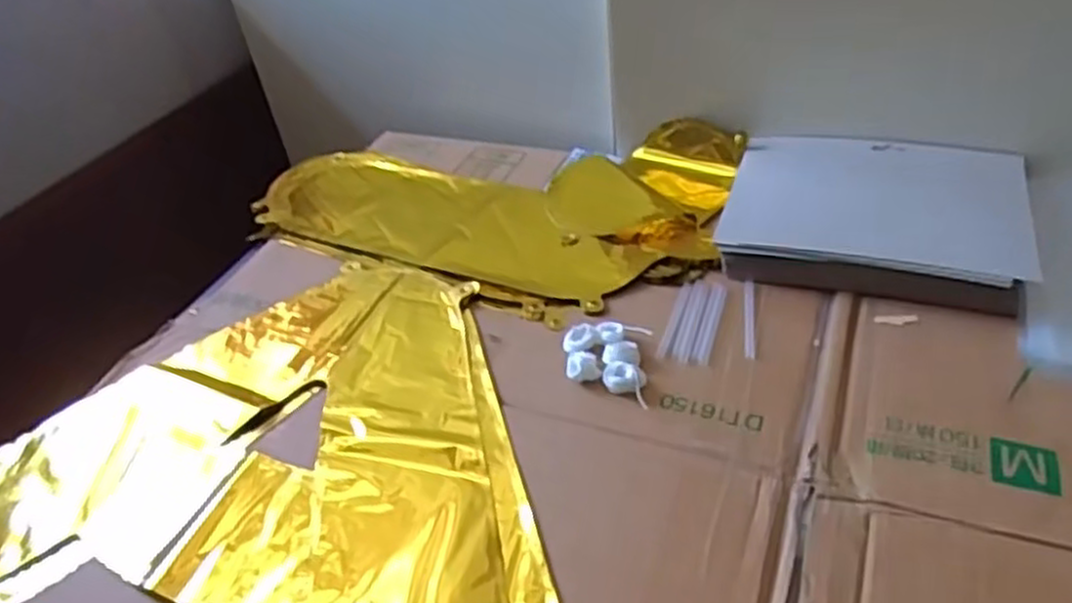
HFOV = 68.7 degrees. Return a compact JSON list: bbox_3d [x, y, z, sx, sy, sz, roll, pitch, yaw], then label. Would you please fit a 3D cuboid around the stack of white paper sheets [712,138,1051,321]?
[{"bbox_3d":[0.257,-0.073,0.600,0.205,0.020,0.177,9,43,19],"label":"stack of white paper sheets"}]

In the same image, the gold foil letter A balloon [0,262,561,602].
[{"bbox_3d":[-0.151,0.093,0.486,0.404,0.009,0.341,11,44,21],"label":"gold foil letter A balloon"}]

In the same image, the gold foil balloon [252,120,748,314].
[{"bbox_3d":[-0.050,-0.090,0.695,0.428,0.034,0.242,7,43,19],"label":"gold foil balloon"}]

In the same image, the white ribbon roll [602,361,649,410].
[{"bbox_3d":[0.057,0.053,0.499,0.027,0.010,0.032,-4,40,5],"label":"white ribbon roll"}]

